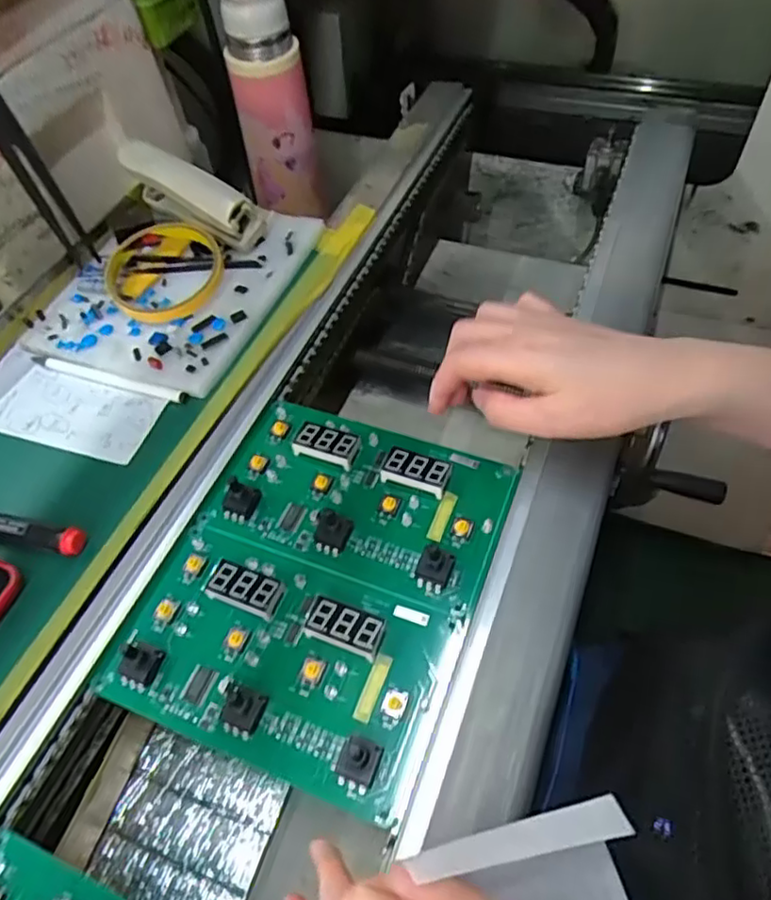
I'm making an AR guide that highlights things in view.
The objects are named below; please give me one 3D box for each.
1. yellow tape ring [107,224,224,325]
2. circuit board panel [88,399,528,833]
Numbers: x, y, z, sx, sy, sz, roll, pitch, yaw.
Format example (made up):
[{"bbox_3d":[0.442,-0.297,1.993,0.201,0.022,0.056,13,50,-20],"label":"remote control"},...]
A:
[{"bbox_3d":[-0.166,-0.130,0.467,0.088,0.011,0.086,5,71,6],"label":"yellow tape ring"},{"bbox_3d":[-0.035,0.062,0.343,0.163,0.019,0.197,18,56,15],"label":"circuit board panel"}]

